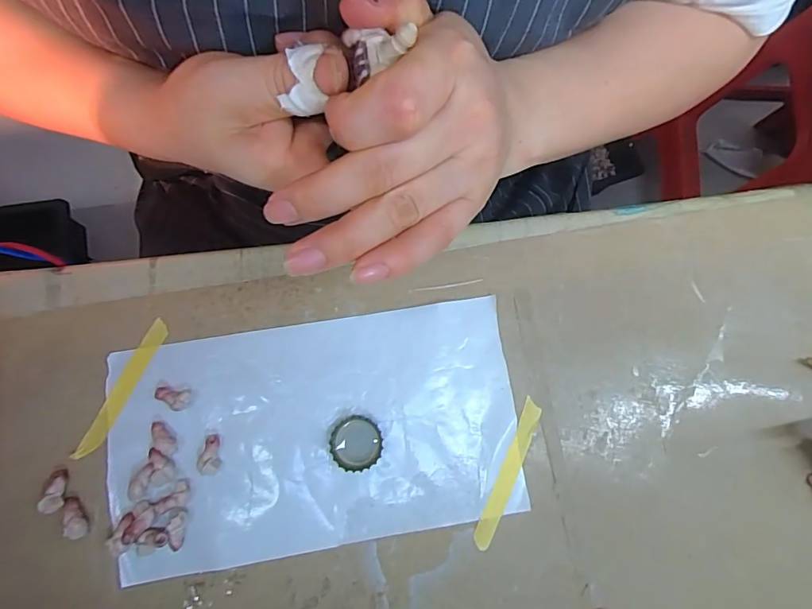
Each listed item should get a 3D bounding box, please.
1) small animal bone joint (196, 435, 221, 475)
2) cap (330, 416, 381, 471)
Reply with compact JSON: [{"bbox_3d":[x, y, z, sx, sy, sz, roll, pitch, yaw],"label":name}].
[{"bbox_3d":[-0.103,0.079,0.244,0.012,0.004,0.020,9,79,1],"label":"small animal bone joint"},{"bbox_3d":[-0.027,0.075,0.252,0.028,0.006,0.028,0,79,-1],"label":"cap"}]

